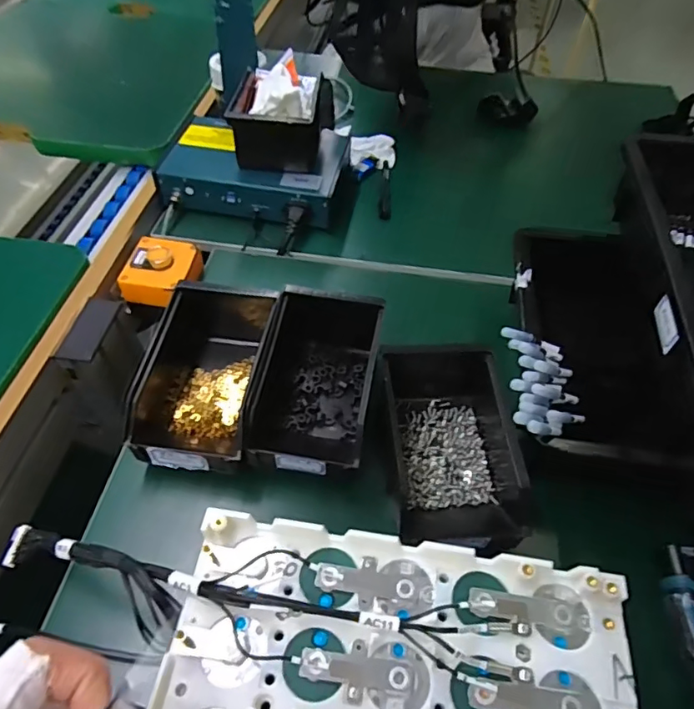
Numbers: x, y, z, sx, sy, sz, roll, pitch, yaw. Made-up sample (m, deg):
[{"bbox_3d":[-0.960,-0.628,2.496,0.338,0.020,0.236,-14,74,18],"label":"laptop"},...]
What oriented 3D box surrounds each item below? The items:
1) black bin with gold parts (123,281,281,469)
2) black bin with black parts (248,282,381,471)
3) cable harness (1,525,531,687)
[{"bbox_3d":[-0.131,0.011,0.522,0.111,0.079,0.209,6,51,2],"label":"black bin with gold parts"},{"bbox_3d":[-0.026,0.021,0.521,0.101,0.085,0.202,9,51,4],"label":"black bin with black parts"},{"bbox_3d":[-0.054,0.134,0.290,0.293,0.034,0.052,8,51,4],"label":"cable harness"}]

